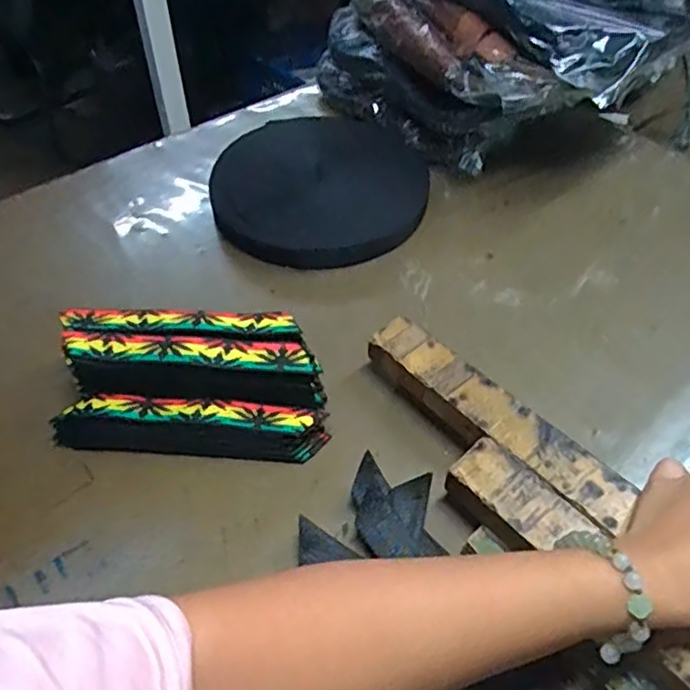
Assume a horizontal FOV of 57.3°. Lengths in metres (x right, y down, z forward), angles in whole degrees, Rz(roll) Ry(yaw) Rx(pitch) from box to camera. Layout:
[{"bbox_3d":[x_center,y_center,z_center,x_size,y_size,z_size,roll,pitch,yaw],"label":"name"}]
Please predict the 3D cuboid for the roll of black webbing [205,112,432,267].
[{"bbox_3d":[-0.020,-0.166,0.636,0.198,0.038,0.231,9,49,8],"label":"roll of black webbing"}]

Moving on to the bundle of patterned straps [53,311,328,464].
[{"bbox_3d":[-0.107,0.028,0.443,0.183,0.066,0.080,4,48,3],"label":"bundle of patterned straps"}]

